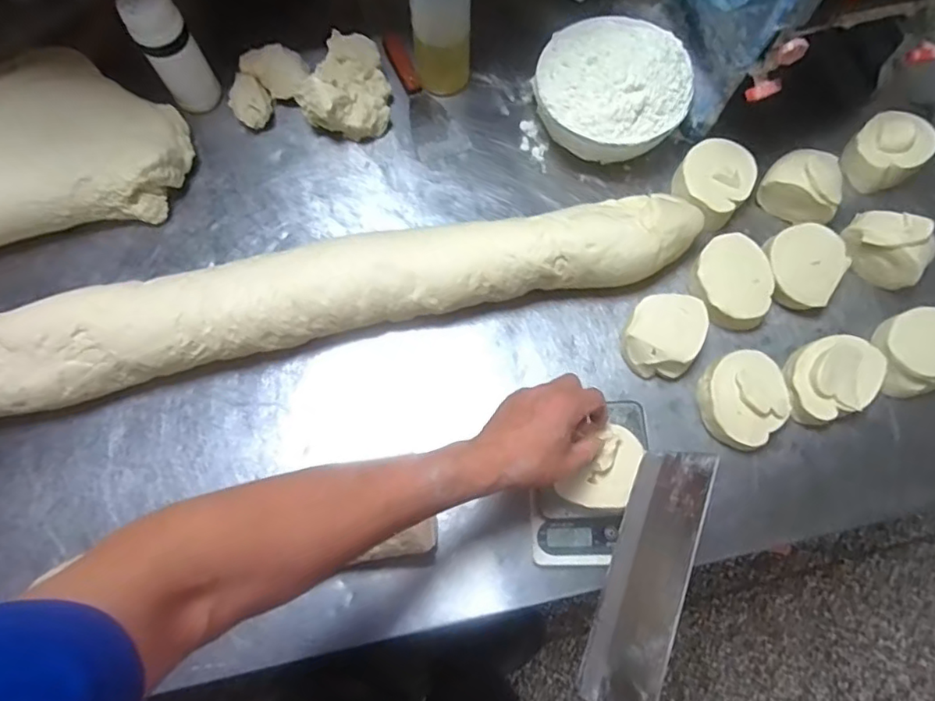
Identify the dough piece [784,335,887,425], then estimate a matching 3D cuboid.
[{"bbox_3d":[0.410,0.033,0.661,0.111,0.054,0.087,-18,75,-5],"label":"dough piece"}]

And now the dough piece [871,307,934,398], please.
[{"bbox_3d":[0.514,0.002,0.666,0.110,0.058,0.090,-25,76,-7],"label":"dough piece"}]

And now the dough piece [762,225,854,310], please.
[{"bbox_3d":[0.398,-0.100,0.696,0.091,0.053,0.085,0,74,0],"label":"dough piece"}]

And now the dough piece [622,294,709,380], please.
[{"bbox_3d":[0.222,-0.016,0.669,0.088,0.066,0.088,11,74,3],"label":"dough piece"}]

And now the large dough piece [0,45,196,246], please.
[{"bbox_3d":[-0.551,-0.254,0.720,0.359,0.069,0.252,-18,75,-5],"label":"large dough piece"}]

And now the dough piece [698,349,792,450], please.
[{"bbox_3d":[0.306,0.056,0.651,0.089,0.056,0.096,0,74,0],"label":"dough piece"}]

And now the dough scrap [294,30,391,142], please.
[{"bbox_3d":[-0.157,-0.351,0.762,0.109,0.071,0.136,5,74,1],"label":"dough scrap"}]

